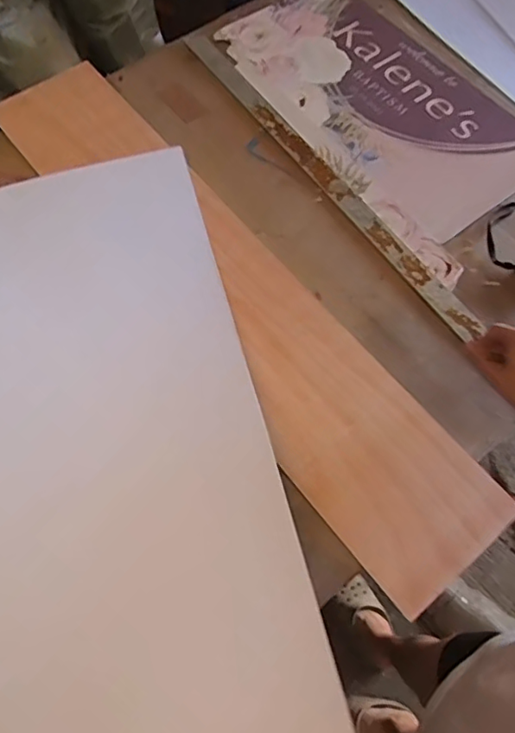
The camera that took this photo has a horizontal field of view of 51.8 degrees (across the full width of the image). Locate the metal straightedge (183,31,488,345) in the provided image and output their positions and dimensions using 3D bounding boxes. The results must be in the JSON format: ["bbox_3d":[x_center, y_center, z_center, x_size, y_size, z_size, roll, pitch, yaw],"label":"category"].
[{"bbox_3d":[0.094,-0.331,0.874,0.040,0.011,0.752,-36,72,-4],"label":"metal straightedge"}]

